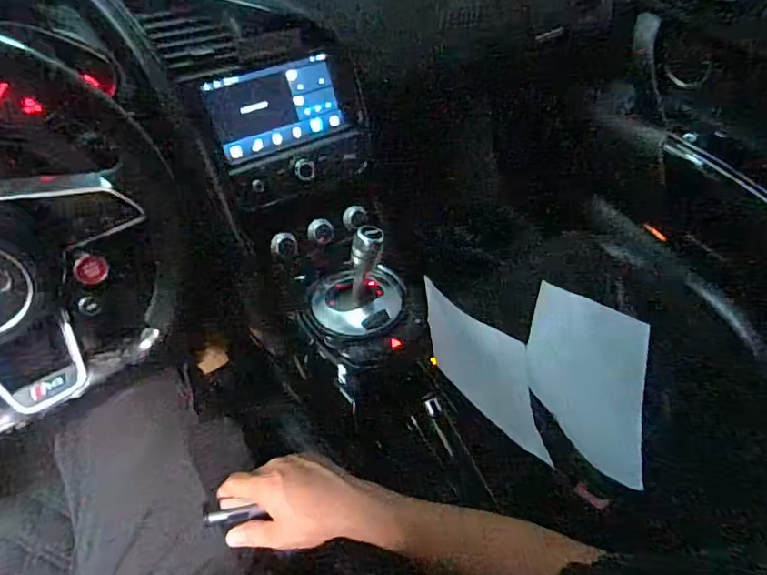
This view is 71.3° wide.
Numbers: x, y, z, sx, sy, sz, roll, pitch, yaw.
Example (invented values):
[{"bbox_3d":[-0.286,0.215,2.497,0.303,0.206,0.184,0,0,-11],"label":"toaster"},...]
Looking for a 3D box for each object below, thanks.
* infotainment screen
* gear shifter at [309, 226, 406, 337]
[{"bbox_3d":[-0.130,-0.247,0.725,0.212,0.114,0.017,-25,20,-22],"label":"infotainment screen"},{"bbox_3d":[-0.033,-0.005,0.712,0.127,0.114,0.109,-5,53,-10],"label":"gear shifter"}]

